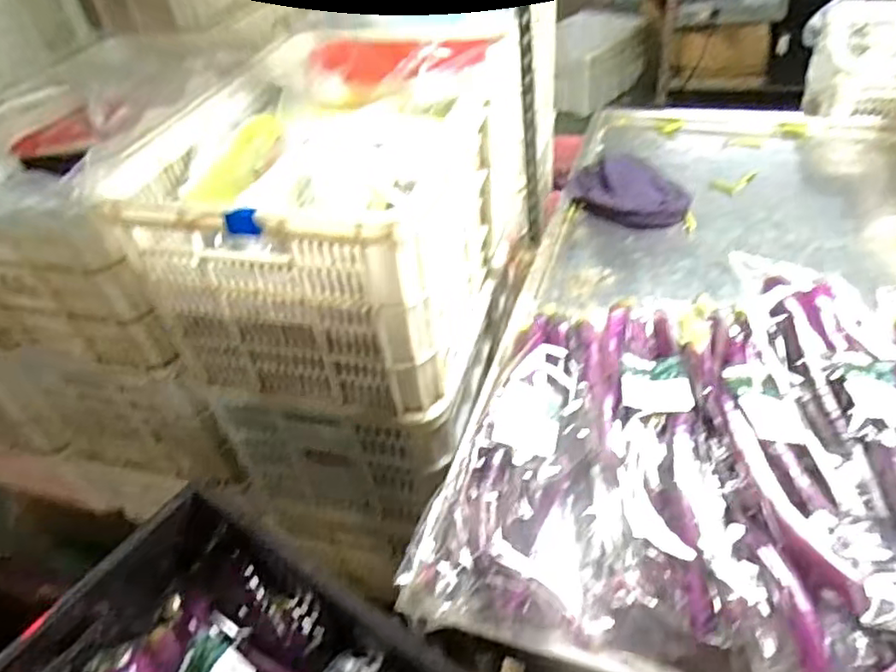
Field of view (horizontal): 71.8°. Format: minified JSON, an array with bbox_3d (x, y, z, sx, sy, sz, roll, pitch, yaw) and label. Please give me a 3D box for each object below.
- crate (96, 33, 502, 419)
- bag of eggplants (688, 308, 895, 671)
[{"bbox_3d":[-0.151,-0.201,0.952,0.405,0.311,0.557,3,43,11],"label":"crate"},{"bbox_3d":[0.283,0.098,0.515,0.123,0.088,0.373,-1,42,7],"label":"bag of eggplants"}]

